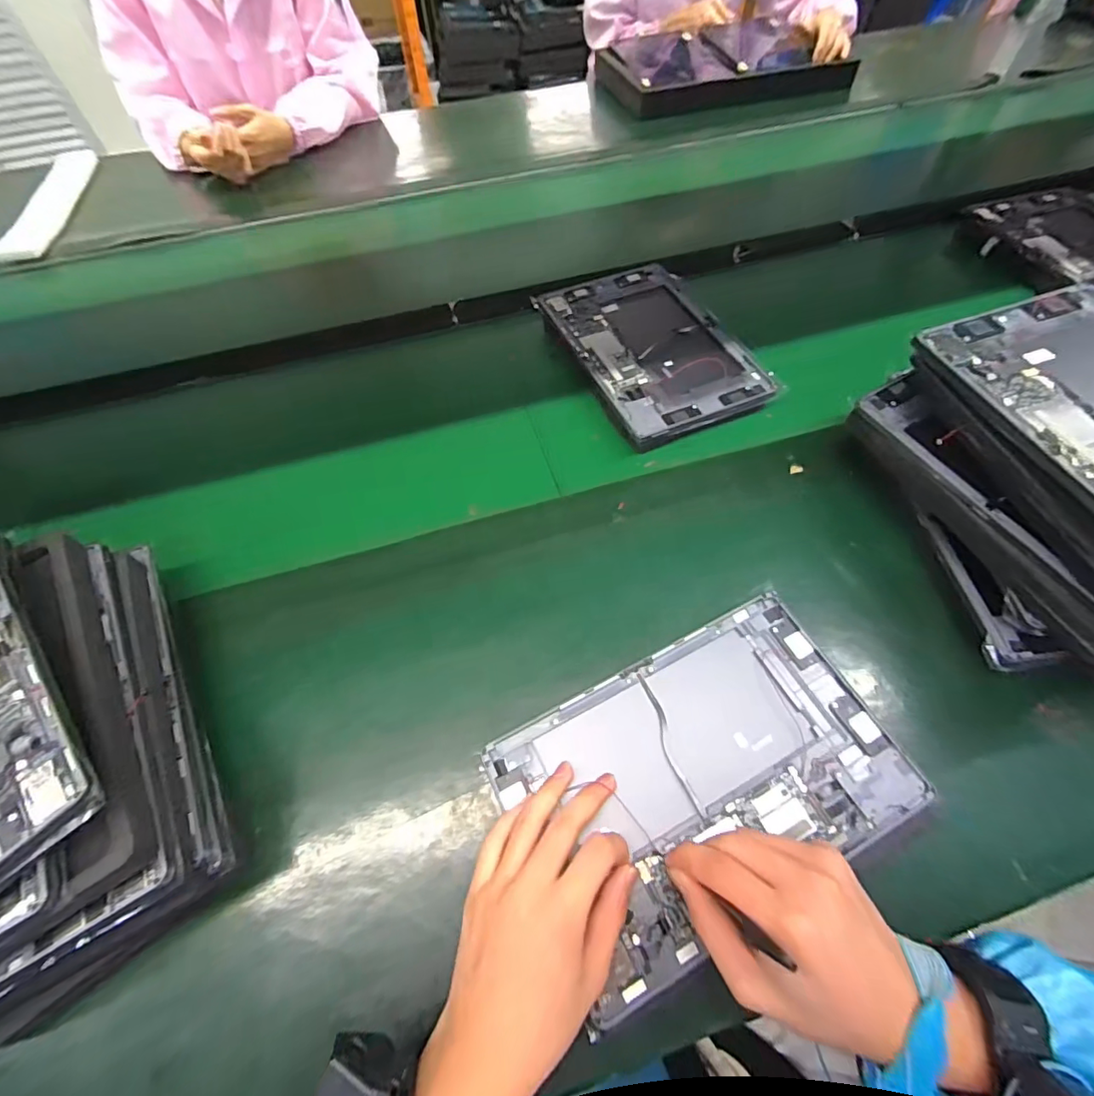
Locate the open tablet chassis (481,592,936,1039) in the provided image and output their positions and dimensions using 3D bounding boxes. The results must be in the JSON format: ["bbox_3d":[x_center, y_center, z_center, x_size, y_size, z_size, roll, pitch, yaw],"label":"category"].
[{"bbox_3d":[0.107,0.151,0.344,0.253,0.012,0.163,-26,61,-12],"label":"open tablet chassis"}]

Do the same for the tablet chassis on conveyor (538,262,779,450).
[{"bbox_3d":[0.112,-0.229,0.573,0.173,0.015,0.262,-23,60,-11],"label":"tablet chassis on conveyor"}]

